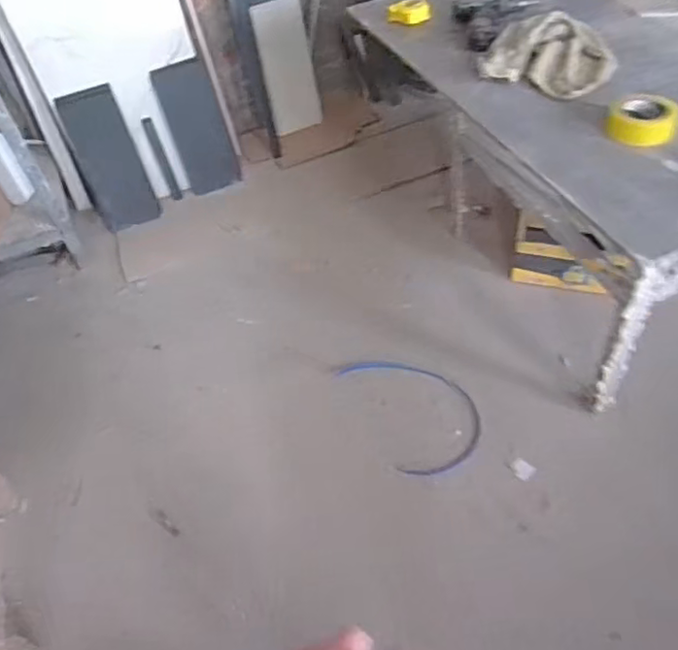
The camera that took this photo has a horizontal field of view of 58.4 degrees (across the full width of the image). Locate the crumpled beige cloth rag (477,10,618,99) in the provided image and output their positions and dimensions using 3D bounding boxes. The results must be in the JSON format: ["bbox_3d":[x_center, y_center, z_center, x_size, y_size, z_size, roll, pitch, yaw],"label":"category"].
[{"bbox_3d":[0.496,-0.628,1.384,0.282,0.048,0.282,27,58,24],"label":"crumpled beige cloth rag"}]

